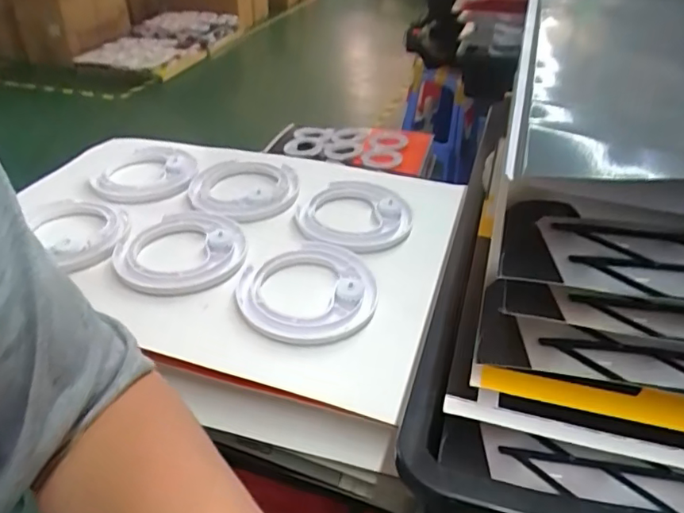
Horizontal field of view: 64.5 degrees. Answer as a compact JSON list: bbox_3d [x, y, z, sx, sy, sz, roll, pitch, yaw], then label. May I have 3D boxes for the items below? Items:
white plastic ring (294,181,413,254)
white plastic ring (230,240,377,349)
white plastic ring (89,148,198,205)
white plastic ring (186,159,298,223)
[{"bbox_3d":[0.016,-0.048,0.620,0.125,0.022,0.127,0,35,0],"label":"white plastic ring"},{"bbox_3d":[-0.032,0.031,0.526,0.129,0.019,0.132,0,35,0],"label":"white plastic ring"},{"bbox_3d":[-0.253,-0.105,0.697,0.126,0.023,0.138,0,35,0],"label":"white plastic ring"},{"bbox_3d":[-0.119,-0.087,0.670,0.128,0.017,0.149,-1,35,-1],"label":"white plastic ring"}]

